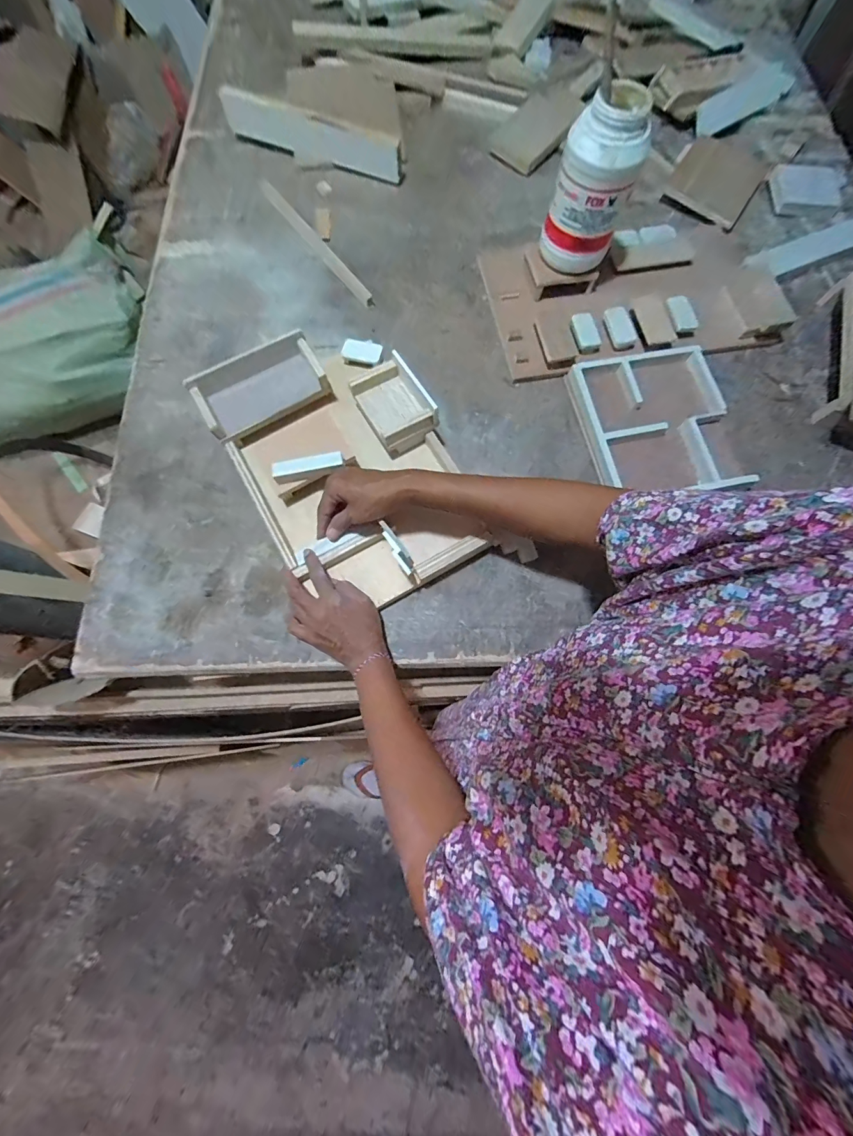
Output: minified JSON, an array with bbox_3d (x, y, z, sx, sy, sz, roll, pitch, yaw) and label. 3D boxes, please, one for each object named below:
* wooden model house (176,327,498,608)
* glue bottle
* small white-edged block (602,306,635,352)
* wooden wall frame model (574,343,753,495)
[{"bbox_3d":[-0.101,-0.134,0.486,0.243,0.069,0.358,-30,76,-9],"label":"wooden model house"},{"bbox_3d":[0.209,-0.478,0.501,0.092,0.176,0.079,16,75,4],"label":"glue bottle"},{"bbox_3d":[0.280,-0.348,0.560,0.036,0.012,0.068,-10,73,-4],"label":"small white-edged block"},{"bbox_3d":[0.323,-0.202,0.527,0.203,0.022,0.212,-11,74,-4],"label":"wooden wall frame model"}]

